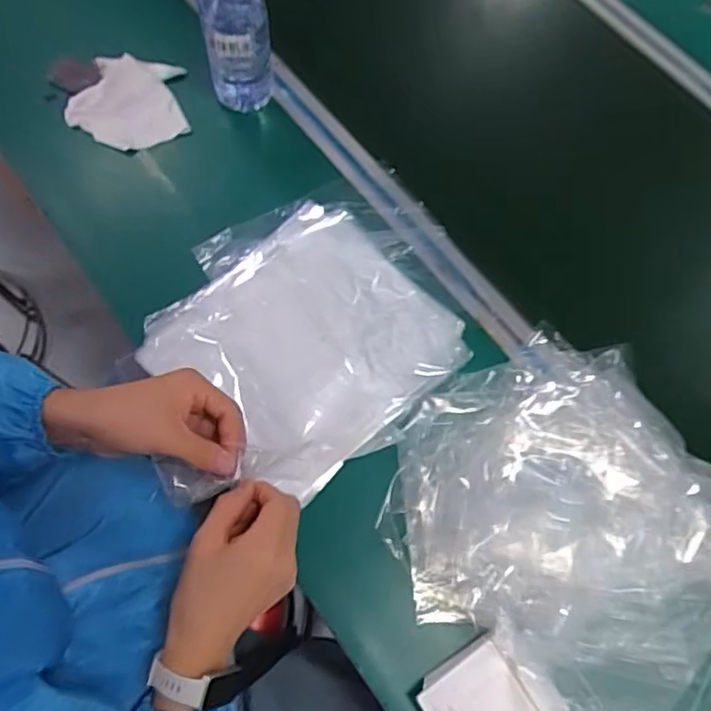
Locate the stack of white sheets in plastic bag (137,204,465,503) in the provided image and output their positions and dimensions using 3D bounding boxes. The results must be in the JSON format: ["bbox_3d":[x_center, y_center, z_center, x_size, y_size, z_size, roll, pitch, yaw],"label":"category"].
[{"bbox_3d":[-0.068,-0.017,0.607,0.311,0.017,0.277,-31,74,-13],"label":"stack of white sheets in plastic bag"}]

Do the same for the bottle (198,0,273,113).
[{"bbox_3d":[-0.126,-0.338,0.632,0.069,0.199,0.070,-7,70,-6],"label":"bottle"}]

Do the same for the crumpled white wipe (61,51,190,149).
[{"bbox_3d":[-0.259,-0.293,0.698,0.132,0.018,0.115,18,69,4],"label":"crumpled white wipe"}]

